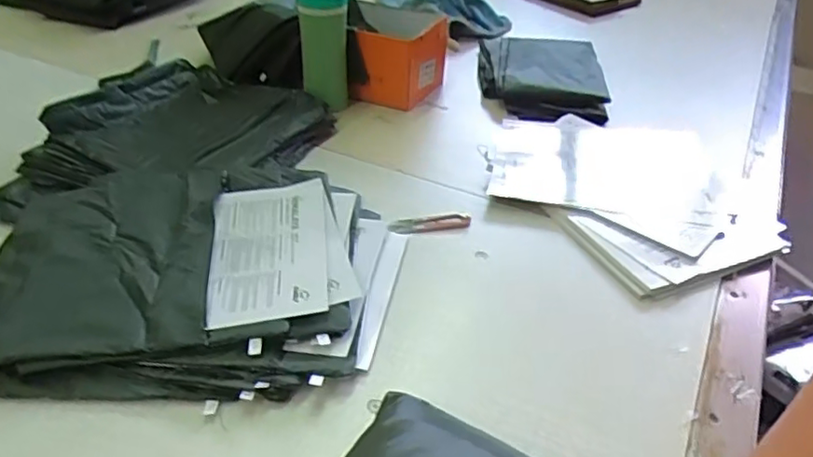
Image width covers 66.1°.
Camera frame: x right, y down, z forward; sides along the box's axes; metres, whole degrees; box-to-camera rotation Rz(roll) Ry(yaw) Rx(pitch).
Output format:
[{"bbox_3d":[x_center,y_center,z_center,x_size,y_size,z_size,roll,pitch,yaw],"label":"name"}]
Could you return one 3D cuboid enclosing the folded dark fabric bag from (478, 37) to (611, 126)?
[{"bbox_3d":[0.244,-0.294,1.126,0.219,0.034,0.374,7,37,5],"label":"folded dark fabric bag"}]

